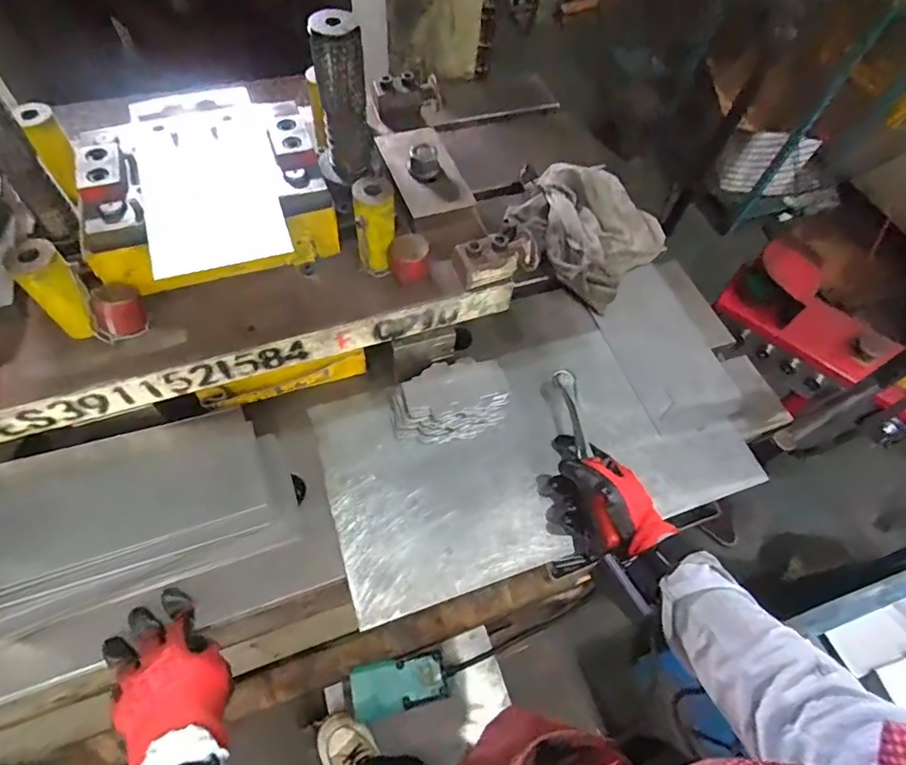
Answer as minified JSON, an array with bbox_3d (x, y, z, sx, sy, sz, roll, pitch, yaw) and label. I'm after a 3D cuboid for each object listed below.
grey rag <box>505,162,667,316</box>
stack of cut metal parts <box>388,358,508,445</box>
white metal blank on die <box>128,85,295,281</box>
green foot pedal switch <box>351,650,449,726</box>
[{"bbox_3d":[0.199,-0.228,0.784,0.184,0.075,0.199,-39,69,-23],"label":"grey rag"},{"bbox_3d":[-0.005,0.018,0.636,0.136,0.046,0.089,-10,60,-10],"label":"stack of cut metal parts"},{"bbox_3d":[-0.244,-0.213,0.534,0.127,0.008,0.252,-16,63,-15],"label":"white metal blank on die"},{"bbox_3d":[-0.107,0.646,1.138,0.214,0.054,0.104,3,56,-28],"label":"green foot pedal switch"}]

